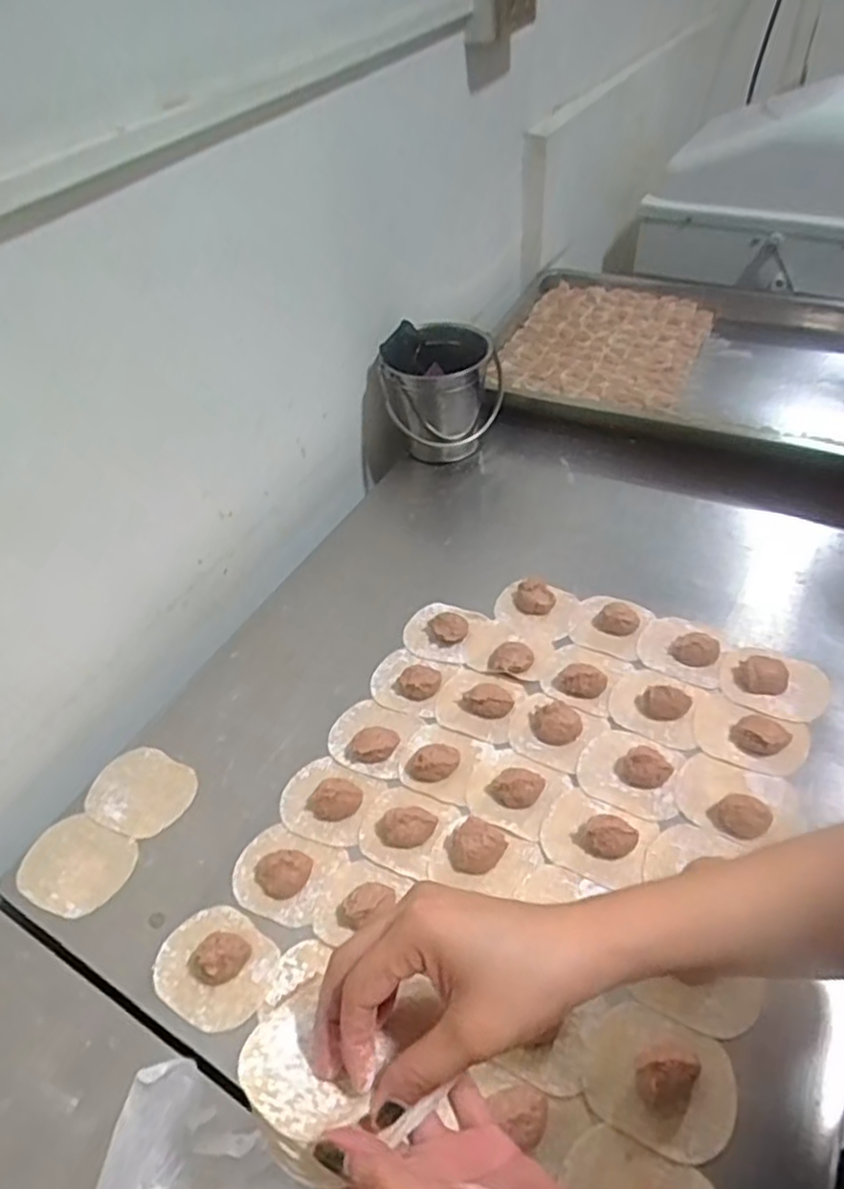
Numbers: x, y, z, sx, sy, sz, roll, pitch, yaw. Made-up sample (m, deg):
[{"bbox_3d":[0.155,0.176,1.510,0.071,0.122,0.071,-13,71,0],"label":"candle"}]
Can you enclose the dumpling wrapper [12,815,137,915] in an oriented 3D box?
[{"bbox_3d":[-0.285,0.224,0.572,0.093,0.005,0.072,16,51,21],"label":"dumpling wrapper"}]

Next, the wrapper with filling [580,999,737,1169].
[{"bbox_3d":[0.150,0.301,0.434,0.090,0.025,0.071,15,51,20],"label":"wrapper with filling"}]

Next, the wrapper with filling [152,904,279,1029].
[{"bbox_3d":[-0.152,0.267,0.504,0.086,0.024,0.072,20,53,23],"label":"wrapper with filling"}]

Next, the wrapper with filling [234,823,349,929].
[{"bbox_3d":[-0.110,0.216,0.547,0.078,0.023,0.067,14,51,19],"label":"wrapper with filling"}]

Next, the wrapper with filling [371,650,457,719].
[{"bbox_3d":[-0.013,0.079,0.667,0.072,0.016,0.066,14,51,19],"label":"wrapper with filling"}]

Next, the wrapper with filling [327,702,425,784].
[{"bbox_3d":[-0.046,0.124,0.627,0.075,0.020,0.071,13,50,18],"label":"wrapper with filling"}]

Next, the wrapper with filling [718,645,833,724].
[{"bbox_3d":[0.323,0.071,0.629,0.091,0.025,0.074,21,53,24],"label":"wrapper with filling"}]

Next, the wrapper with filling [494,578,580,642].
[{"bbox_3d":[0.116,0.009,0.712,0.080,0.025,0.064,14,51,19],"label":"wrapper with filling"}]

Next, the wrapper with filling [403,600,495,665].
[{"bbox_3d":[0.019,0.032,0.706,0.073,0.015,0.076,17,52,21],"label":"wrapper with filling"}]

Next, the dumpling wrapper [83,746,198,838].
[{"bbox_3d":[-0.249,0.174,0.612,0.092,0.004,0.073,19,52,23],"label":"dumpling wrapper"}]

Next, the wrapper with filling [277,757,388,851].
[{"bbox_3d":[-0.082,0.172,0.590,0.077,0.017,0.069,12,50,17],"label":"wrapper with filling"}]

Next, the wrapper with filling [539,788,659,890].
[{"bbox_3d":[0.138,0.189,0.549,0.081,0.026,0.063,19,52,23],"label":"wrapper with filling"}]

